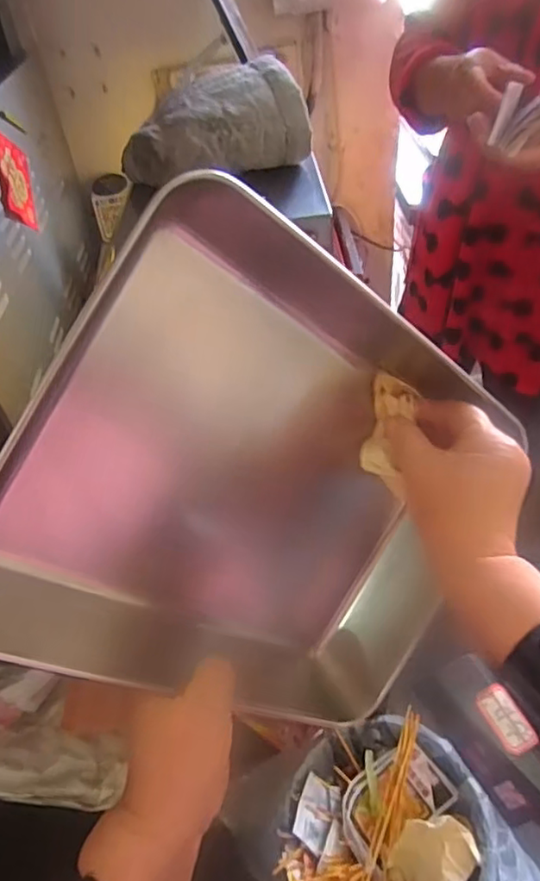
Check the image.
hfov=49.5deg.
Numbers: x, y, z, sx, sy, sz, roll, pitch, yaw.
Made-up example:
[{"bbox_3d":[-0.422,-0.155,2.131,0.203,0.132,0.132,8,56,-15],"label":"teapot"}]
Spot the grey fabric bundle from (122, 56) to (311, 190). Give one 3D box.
[{"bbox_3d":[-0.054,-0.300,0.561,0.173,0.072,0.079,-23,46,-16],"label":"grey fabric bundle"}]

